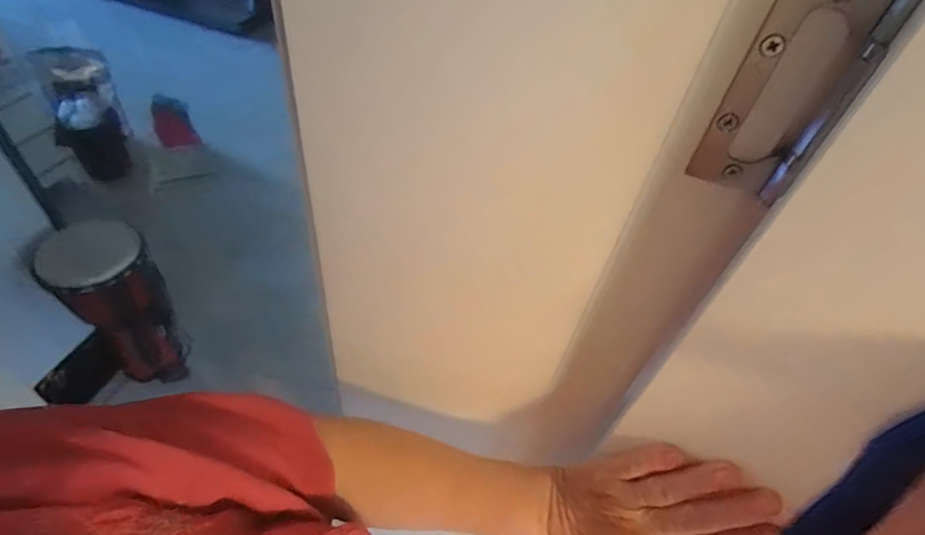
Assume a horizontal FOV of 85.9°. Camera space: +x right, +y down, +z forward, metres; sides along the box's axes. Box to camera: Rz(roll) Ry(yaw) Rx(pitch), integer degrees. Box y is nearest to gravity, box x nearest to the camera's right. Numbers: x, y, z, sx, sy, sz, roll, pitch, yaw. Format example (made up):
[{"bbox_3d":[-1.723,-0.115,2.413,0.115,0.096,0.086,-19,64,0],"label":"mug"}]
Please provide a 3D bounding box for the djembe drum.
[{"bbox_3d":[-0.946,0.125,1.389,0.218,0.472,0.229,34,50,27],"label":"djembe drum"}]

